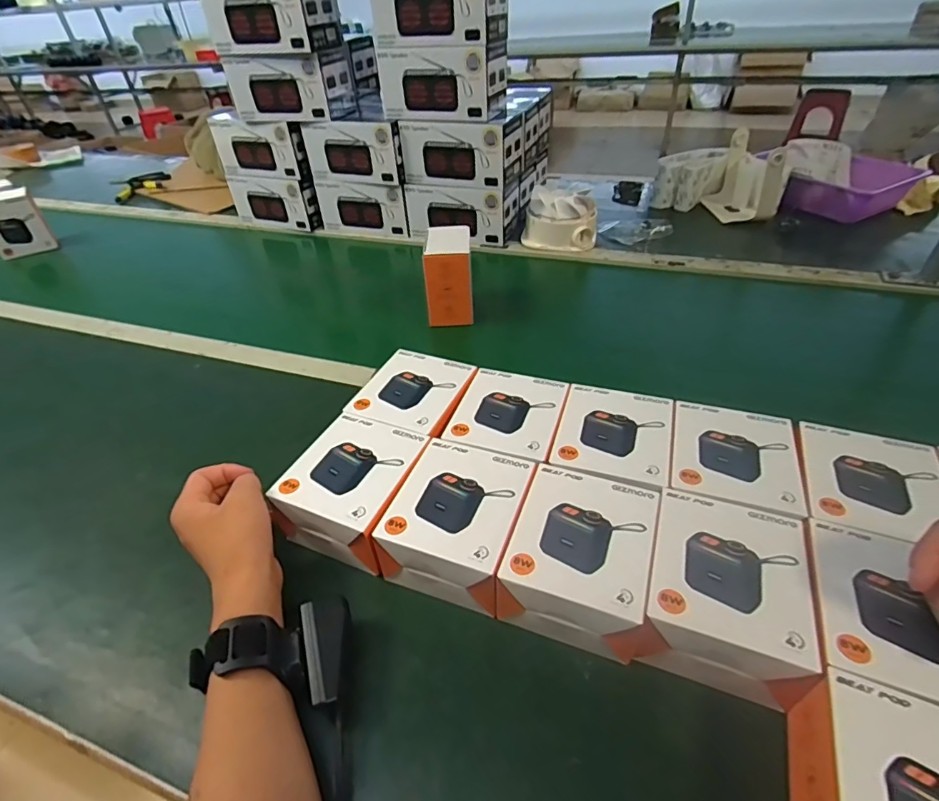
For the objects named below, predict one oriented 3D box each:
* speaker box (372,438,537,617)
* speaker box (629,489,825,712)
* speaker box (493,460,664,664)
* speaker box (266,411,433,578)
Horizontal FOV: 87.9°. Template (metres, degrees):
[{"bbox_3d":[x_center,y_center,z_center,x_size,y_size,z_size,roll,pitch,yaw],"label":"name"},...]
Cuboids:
[{"bbox_3d":[-0.008,0.099,0.401,0.099,0.053,0.119,12,43,19],"label":"speaker box"},{"bbox_3d":[0.179,0.135,0.348,0.096,0.058,0.115,12,43,19],"label":"speaker box"},{"bbox_3d":[0.084,0.119,0.369,0.097,0.054,0.119,11,43,18],"label":"speaker box"},{"bbox_3d":[-0.101,0.076,0.439,0.101,0.057,0.117,12,43,19],"label":"speaker box"}]

